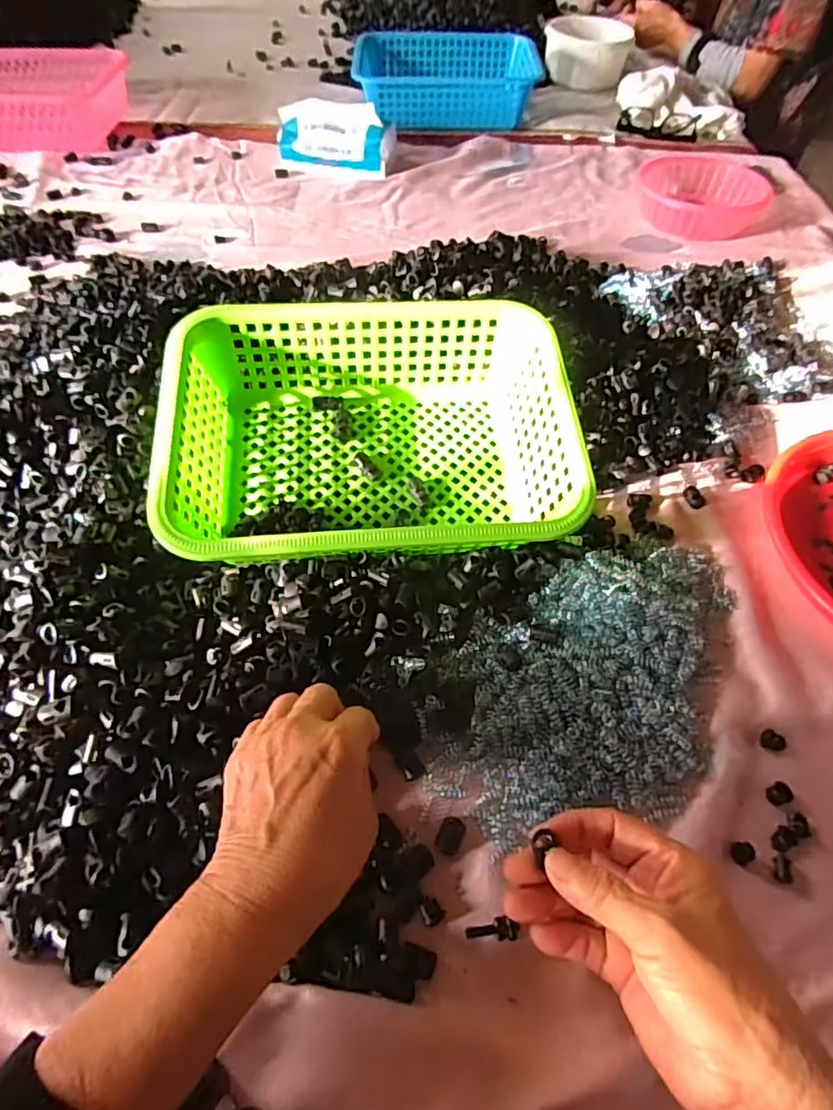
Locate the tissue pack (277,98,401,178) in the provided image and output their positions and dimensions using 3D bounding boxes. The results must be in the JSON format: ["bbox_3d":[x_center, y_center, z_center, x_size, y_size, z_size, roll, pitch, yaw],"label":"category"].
[{"bbox_3d":[-0.119,-0.605,0.859,0.169,0.074,0.076,12,56,6],"label":"tissue pack"}]

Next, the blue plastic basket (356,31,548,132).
[{"bbox_3d":[0.048,-0.805,0.997,0.297,0.079,0.210,-5,56,-5],"label":"blue plastic basket"}]

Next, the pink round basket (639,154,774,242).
[{"bbox_3d":[0.400,-0.508,0.825,0.165,0.044,0.170,5,56,2],"label":"pink round basket"}]

